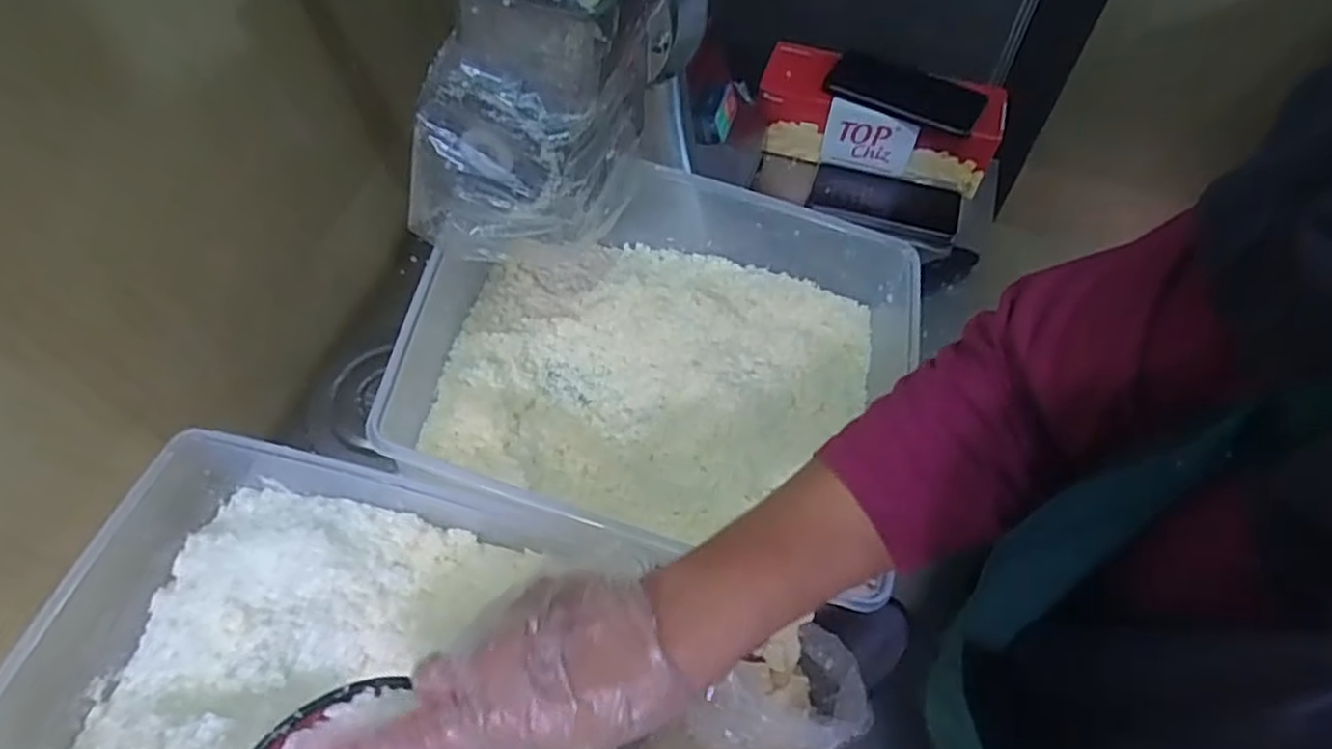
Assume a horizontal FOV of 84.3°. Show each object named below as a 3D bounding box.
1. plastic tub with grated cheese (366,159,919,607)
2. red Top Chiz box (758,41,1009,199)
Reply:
[{"bbox_3d":[-0.021,-0.013,0.565,0.355,0.110,0.286,14,58,8],"label":"plastic tub with grated cheese"},{"bbox_3d":[0.236,-0.287,0.827,0.256,0.092,0.084,16,59,9],"label":"red Top Chiz box"}]

